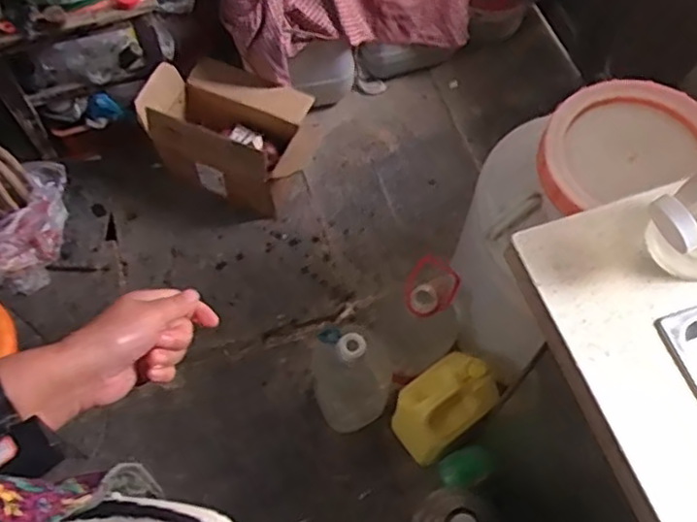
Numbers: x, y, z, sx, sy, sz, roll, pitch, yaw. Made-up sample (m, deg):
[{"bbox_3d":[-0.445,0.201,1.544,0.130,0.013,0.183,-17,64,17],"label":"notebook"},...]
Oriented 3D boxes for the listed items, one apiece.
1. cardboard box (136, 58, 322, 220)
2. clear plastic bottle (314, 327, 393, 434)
[{"bbox_3d":[-0.281,-0.322,1.659,0.423,0.229,0.291,22,65,11],"label":"cardboard box"},{"bbox_3d":[0.009,0.238,1.310,0.162,0.321,0.137,-7,63,-4],"label":"clear plastic bottle"}]

